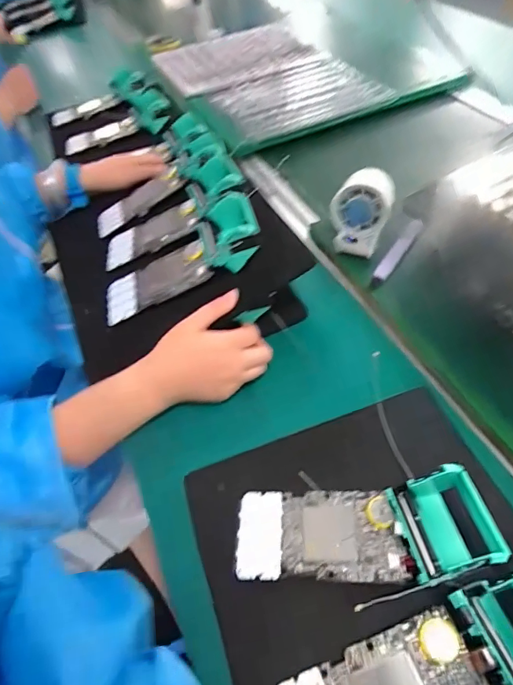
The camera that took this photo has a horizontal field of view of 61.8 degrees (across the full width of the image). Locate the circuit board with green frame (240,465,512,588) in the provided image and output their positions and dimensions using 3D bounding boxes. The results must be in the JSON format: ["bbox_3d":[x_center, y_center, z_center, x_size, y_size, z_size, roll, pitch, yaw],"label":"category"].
[{"bbox_3d":[0.077,0.141,0.324,0.189,0.051,0.077,-3,54,2],"label":"circuit board with green frame"}]

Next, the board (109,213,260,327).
[{"bbox_3d":[-0.087,-0.092,0.483,0.196,0.035,0.078,-28,52,17],"label":"board"}]

